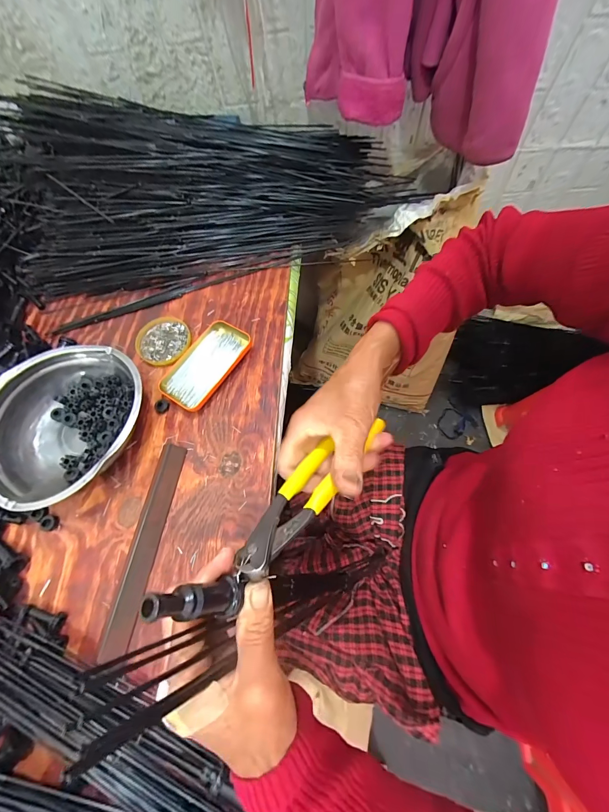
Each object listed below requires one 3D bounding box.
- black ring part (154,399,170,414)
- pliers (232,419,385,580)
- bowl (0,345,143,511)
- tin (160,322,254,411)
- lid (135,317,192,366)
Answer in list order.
[{"bbox_3d":[-0.204,0.000,0.465,0.018,0.009,0.020,39,74,19],"label":"black ring part"},{"bbox_3d":[0.008,0.061,0.257,0.036,0.026,0.161,34,52,14],"label":"pliers"},{"bbox_3d":[-0.308,0.025,0.426,0.203,0.056,0.190,-1,66,3],"label":"bowl"},{"bbox_3d":[-0.149,-0.065,0.484,0.077,0.021,0.142,31,72,16],"label":"tin"},{"bbox_3d":[-0.222,-0.101,0.509,0.084,0.009,0.081,-1,66,3],"label":"lid"}]

